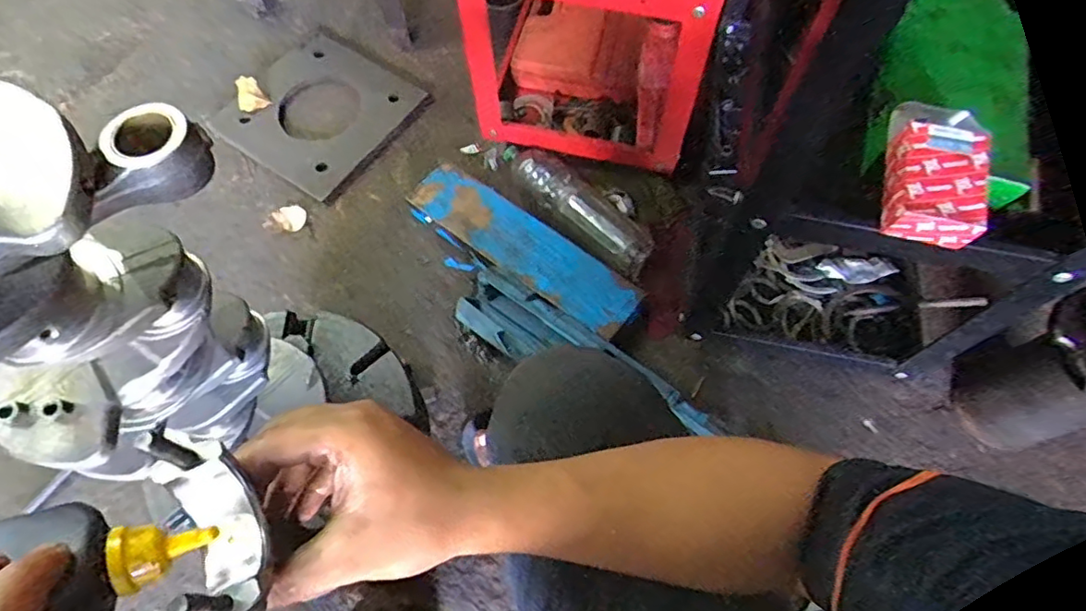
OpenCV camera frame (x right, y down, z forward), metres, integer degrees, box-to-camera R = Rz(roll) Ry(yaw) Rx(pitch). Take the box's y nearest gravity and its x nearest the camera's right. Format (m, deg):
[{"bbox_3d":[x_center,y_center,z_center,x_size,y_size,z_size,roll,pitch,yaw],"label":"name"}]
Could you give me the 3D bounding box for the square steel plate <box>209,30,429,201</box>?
[{"bbox_3d":[-0.418,-0.376,1.148,0.314,0.025,0.309,34,69,13],"label":"square steel plate"}]

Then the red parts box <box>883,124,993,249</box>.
[{"bbox_3d":[0.400,-0.127,0.615,0.097,0.039,0.131,21,67,8],"label":"red parts box"}]

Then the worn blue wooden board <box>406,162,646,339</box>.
[{"bbox_3d":[-0.028,-0.099,1.002,0.419,0.032,0.109,37,70,14],"label":"worn blue wooden board"}]

